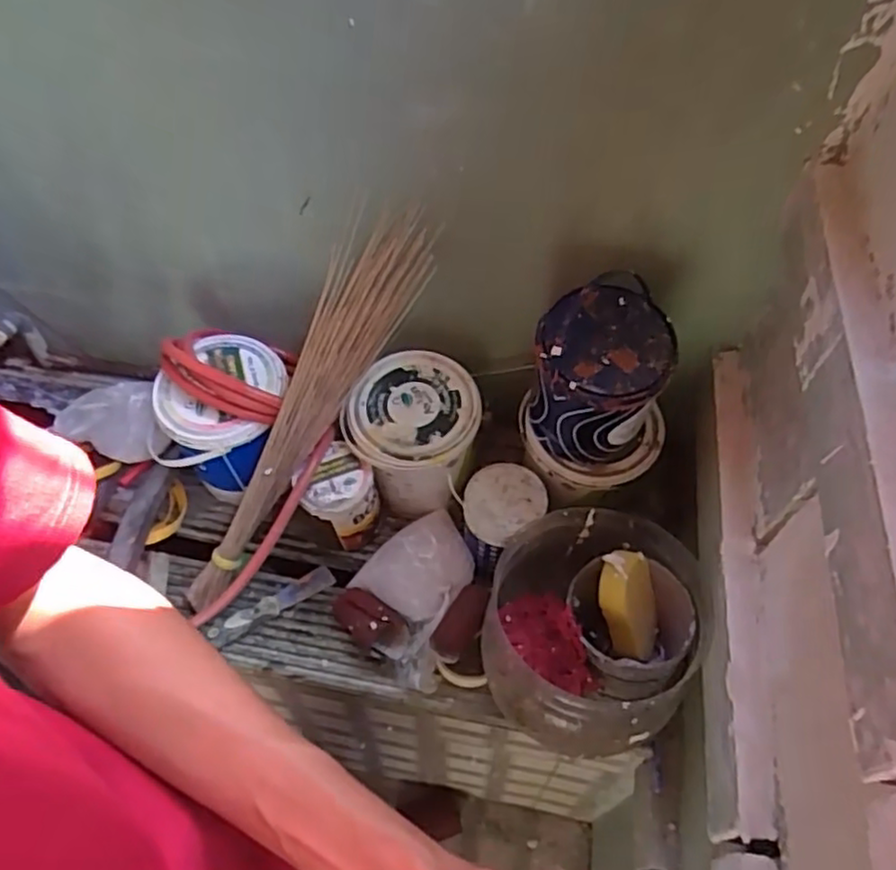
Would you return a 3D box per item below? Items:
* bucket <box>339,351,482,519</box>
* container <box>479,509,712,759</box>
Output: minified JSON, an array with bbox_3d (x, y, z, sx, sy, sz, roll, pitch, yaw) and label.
[{"bbox_3d":[-0.049,0.004,0.991,0.172,0.164,0.172,0,54,0],"label":"bucket"},{"bbox_3d":[0.162,0.228,0.808,0.229,0.145,0.249,11,55,7],"label":"container"}]

